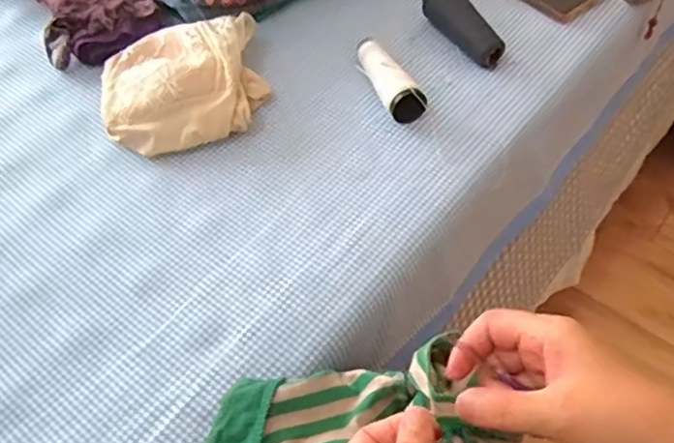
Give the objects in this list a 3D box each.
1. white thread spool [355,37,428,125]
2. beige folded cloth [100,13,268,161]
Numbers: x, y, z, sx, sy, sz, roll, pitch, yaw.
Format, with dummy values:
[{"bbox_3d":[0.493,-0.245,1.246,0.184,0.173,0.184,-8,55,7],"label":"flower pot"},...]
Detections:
[{"bbox_3d":[0.048,-0.142,0.601,0.032,0.038,0.114,-22,56,-10],"label":"white thread spool"},{"bbox_3d":[-0.151,-0.136,0.595,0.156,0.046,0.142,-15,55,-5],"label":"beige folded cloth"}]

